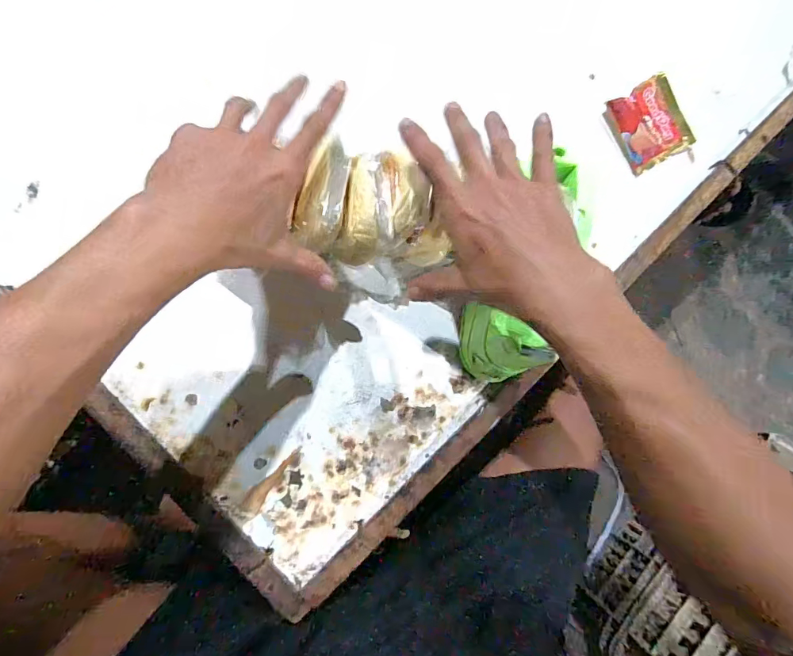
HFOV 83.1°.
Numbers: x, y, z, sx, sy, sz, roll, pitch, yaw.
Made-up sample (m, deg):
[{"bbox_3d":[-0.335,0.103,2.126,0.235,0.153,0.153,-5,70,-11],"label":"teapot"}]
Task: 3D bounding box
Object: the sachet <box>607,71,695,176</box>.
[{"bbox_3d":[0.282,-0.226,0.491,0.089,0.013,0.083,-30,92,-9],"label":"sachet"}]

